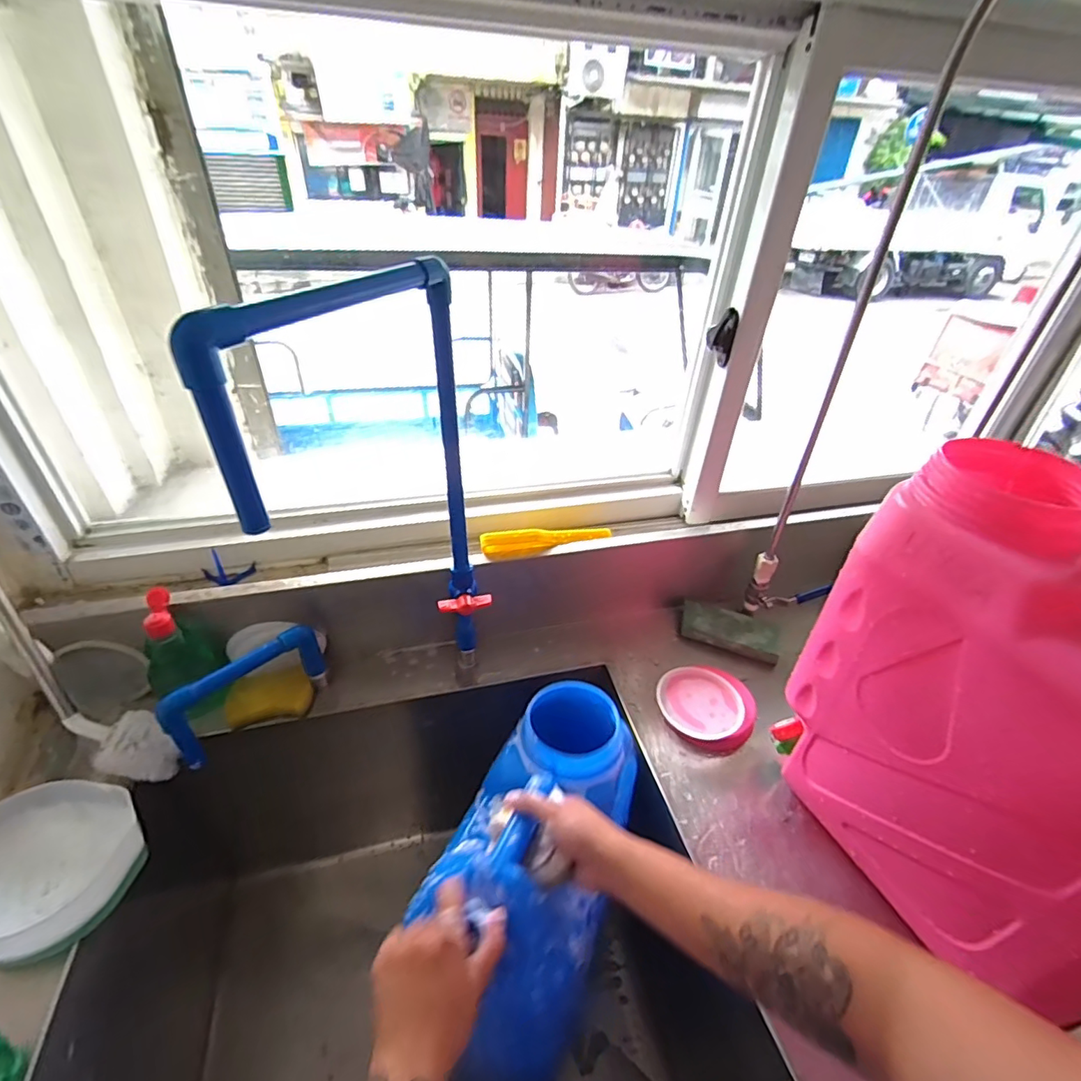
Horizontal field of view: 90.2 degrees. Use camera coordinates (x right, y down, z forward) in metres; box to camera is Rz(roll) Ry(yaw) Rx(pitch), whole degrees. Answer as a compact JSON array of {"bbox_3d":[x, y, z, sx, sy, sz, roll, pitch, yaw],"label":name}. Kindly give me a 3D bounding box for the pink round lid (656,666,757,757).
[{"bbox_3d":[0.220,0.223,0.723,0.123,0.033,0.111,17,39,17],"label":"pink round lid"}]

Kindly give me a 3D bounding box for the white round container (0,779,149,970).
[{"bbox_3d":[-0.487,0.311,0.524,0.148,0.062,0.142,2,37,-2],"label":"white round container"}]

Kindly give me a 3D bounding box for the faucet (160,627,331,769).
[{"bbox_3d":[-0.351,0.180,0.651,0.023,0.100,0.178,30,45,31],"label":"faucet"}]

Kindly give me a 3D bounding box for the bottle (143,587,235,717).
[{"bbox_3d":[-0.448,0.154,0.679,0.059,0.183,0.081,20,40,20],"label":"bottle"}]

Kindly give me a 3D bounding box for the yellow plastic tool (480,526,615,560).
[{"bbox_3d":[0.013,-0.001,0.778,0.191,0.034,0.039,-8,39,-14],"label":"yellow plastic tool"}]

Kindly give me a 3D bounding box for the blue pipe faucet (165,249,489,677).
[{"bbox_3d":[-0.142,0.003,0.535,0.079,0.474,0.263,17,39,17],"label":"blue pipe faucet"}]

